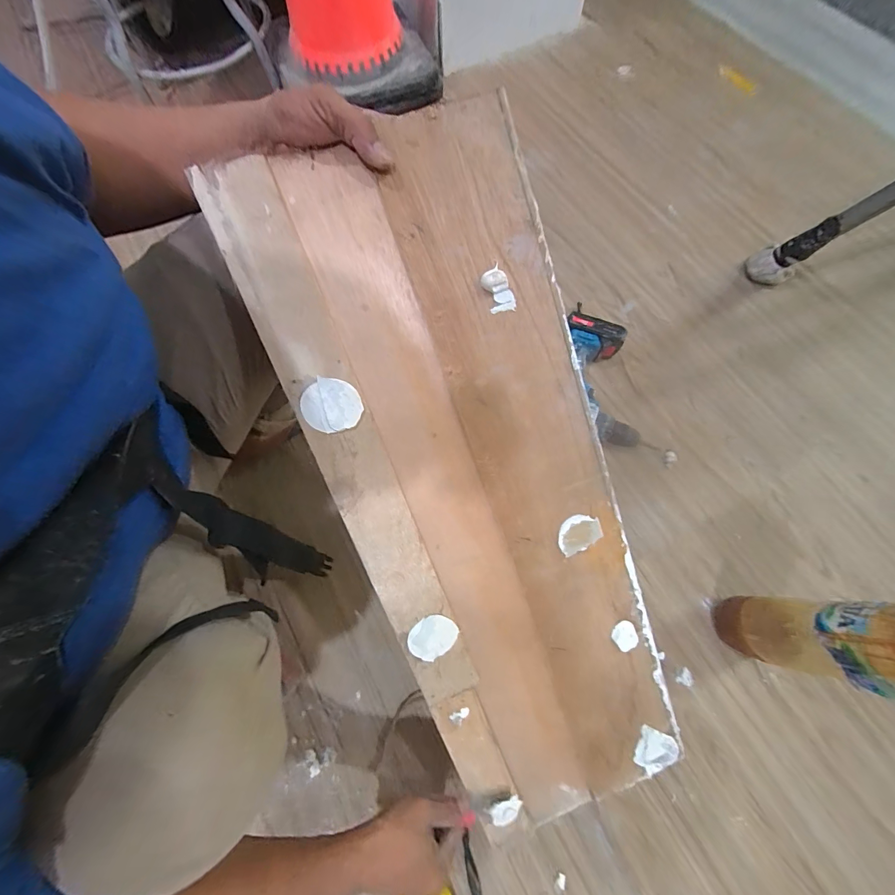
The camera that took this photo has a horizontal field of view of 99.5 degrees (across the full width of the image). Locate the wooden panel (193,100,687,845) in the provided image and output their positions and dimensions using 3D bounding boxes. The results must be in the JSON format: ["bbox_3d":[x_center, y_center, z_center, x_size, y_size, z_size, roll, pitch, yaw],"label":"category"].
[{"bbox_3d":[0.054,0.087,0.397,0.269,0.013,0.747,-22,103,-6],"label":"wooden panel"}]

